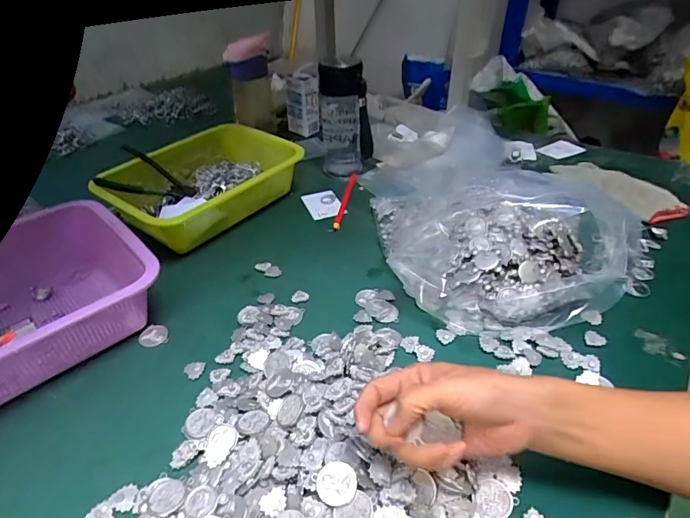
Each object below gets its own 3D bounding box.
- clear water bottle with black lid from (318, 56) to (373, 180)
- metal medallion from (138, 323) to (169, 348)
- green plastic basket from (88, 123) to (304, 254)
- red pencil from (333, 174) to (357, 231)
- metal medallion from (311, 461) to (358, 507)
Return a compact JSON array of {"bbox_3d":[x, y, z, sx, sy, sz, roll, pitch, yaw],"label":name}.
[{"bbox_3d":[0.000,-0.242,0.752,0.080,0.183,0.082,-4,38,-5],"label":"clear water bottle with black lid"},{"bbox_3d":[-0.209,0.083,0.483,0.031,0.004,0.029,-9,39,-11],"label":"metal medallion"},{"bbox_3d":[-0.221,-0.111,0.667,0.213,0.079,0.258,22,43,25],"label":"green plastic basket"},{"bbox_3d":[-0.001,-0.093,0.697,0.014,0.010,0.172,6,39,8],"label":"red pencil"},{"bbox_3d":[-0.006,0.167,0.331,0.029,0.006,0.030,-3,59,4],"label":"metal medallion"}]

